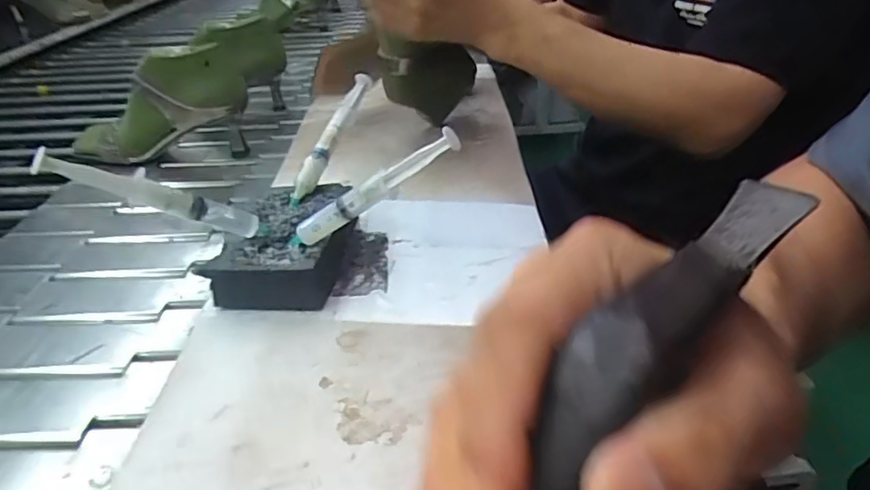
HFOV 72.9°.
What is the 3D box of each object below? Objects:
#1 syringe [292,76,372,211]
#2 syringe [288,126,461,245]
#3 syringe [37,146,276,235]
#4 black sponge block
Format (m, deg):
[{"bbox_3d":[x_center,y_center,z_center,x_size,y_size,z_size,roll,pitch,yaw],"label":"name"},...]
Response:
[{"bbox_3d":[-0.086,-0.093,0.497,0.016,0.020,0.145,11,60,21],"label":"syringe"},{"bbox_3d":[-0.044,-0.033,0.378,0.140,0.019,0.011,-30,23,24],"label":"syringe"},{"bbox_3d":[-0.170,-0.030,0.374,0.143,0.020,0.014,20,14,-39],"label":"syringe"},{"bbox_3d":[-0.107,-0.002,0.441,0.084,0.037,0.128,1,32,5],"label":"black sponge block"}]

